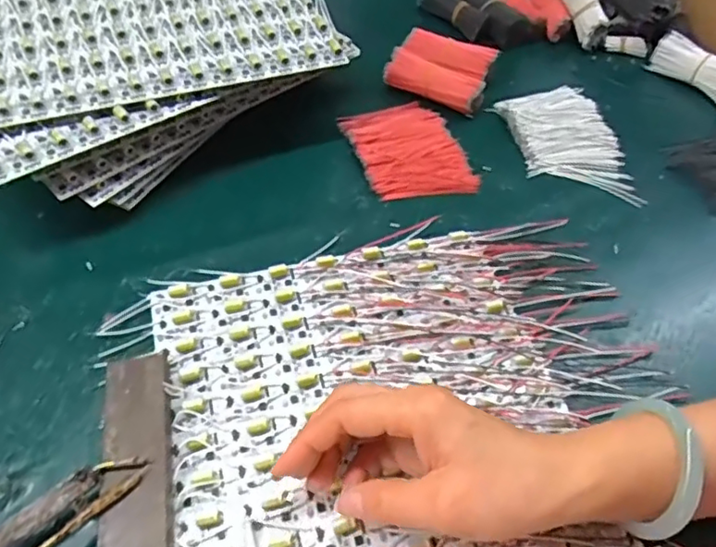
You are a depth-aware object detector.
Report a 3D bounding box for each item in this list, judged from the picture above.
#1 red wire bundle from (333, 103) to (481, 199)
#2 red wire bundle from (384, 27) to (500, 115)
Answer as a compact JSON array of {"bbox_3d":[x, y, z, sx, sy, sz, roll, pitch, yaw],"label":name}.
[{"bbox_3d":[0.042,-0.110,0.512,0.088,0.015,0.117,-15,54,-15],"label":"red wire bundle"},{"bbox_3d":[0.083,-0.198,0.568,0.093,0.031,0.079,22,54,15],"label":"red wire bundle"}]

